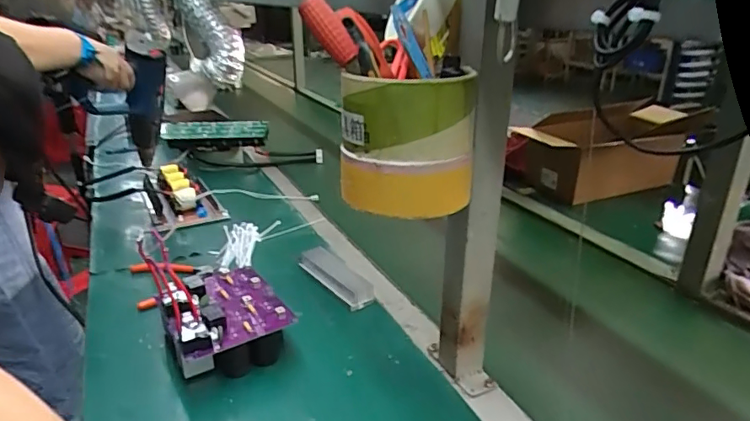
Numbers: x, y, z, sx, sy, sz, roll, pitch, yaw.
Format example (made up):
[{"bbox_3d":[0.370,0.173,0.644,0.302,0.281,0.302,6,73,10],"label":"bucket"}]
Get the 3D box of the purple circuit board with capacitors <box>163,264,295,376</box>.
[{"bbox_3d":[-0.193,0.145,0.676,0.135,0.076,0.152,-15,27,-31],"label":"purple circuit board with capacitors"}]

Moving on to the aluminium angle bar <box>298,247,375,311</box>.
[{"bbox_3d":[-0.065,0.104,0.815,0.050,0.033,0.150,-15,27,-32],"label":"aluminium angle bar"}]

